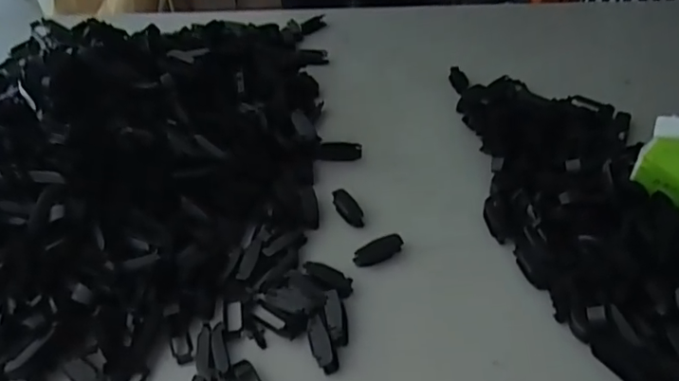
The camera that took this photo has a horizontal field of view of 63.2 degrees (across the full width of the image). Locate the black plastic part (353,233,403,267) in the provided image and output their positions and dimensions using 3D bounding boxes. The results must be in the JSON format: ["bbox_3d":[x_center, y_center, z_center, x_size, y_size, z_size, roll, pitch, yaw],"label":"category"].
[{"bbox_3d":[0.037,0.056,0.524,0.049,0.017,0.016,-18,44,-17],"label":"black plastic part"}]

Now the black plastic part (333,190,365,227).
[{"bbox_3d":[0.008,0.018,0.568,0.019,0.014,0.046,-17,44,-16],"label":"black plastic part"}]

